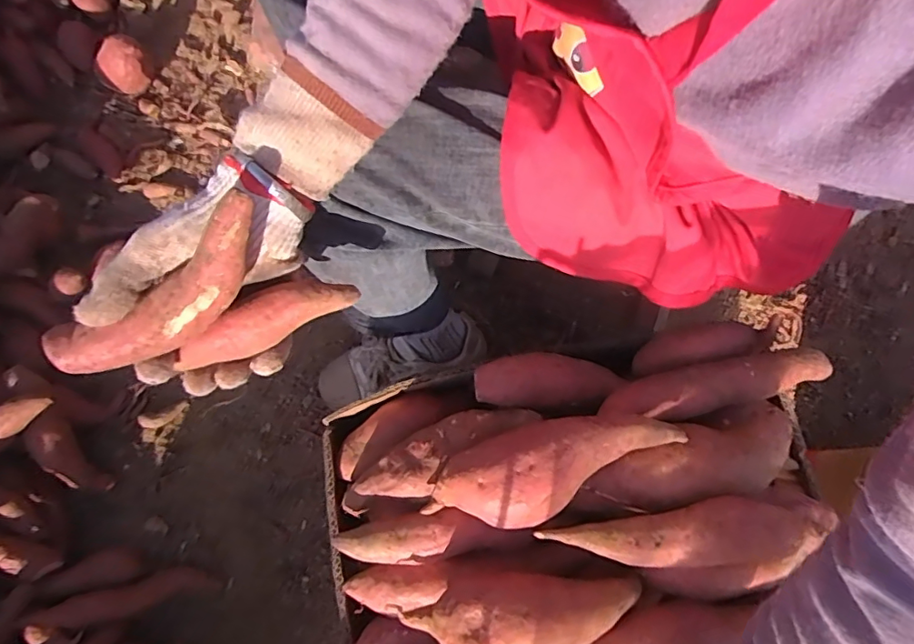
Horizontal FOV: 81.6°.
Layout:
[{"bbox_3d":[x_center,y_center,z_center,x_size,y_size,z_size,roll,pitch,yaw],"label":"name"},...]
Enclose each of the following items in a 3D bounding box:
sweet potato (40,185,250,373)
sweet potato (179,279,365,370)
[{"bbox_3d":[-0.175,-0.013,0.319,0.150,0.033,0.042,-34,77,8],"label":"sweet potato"},{"bbox_3d":[-0.131,-0.002,0.358,0.125,0.031,0.029,-23,76,-5],"label":"sweet potato"}]

